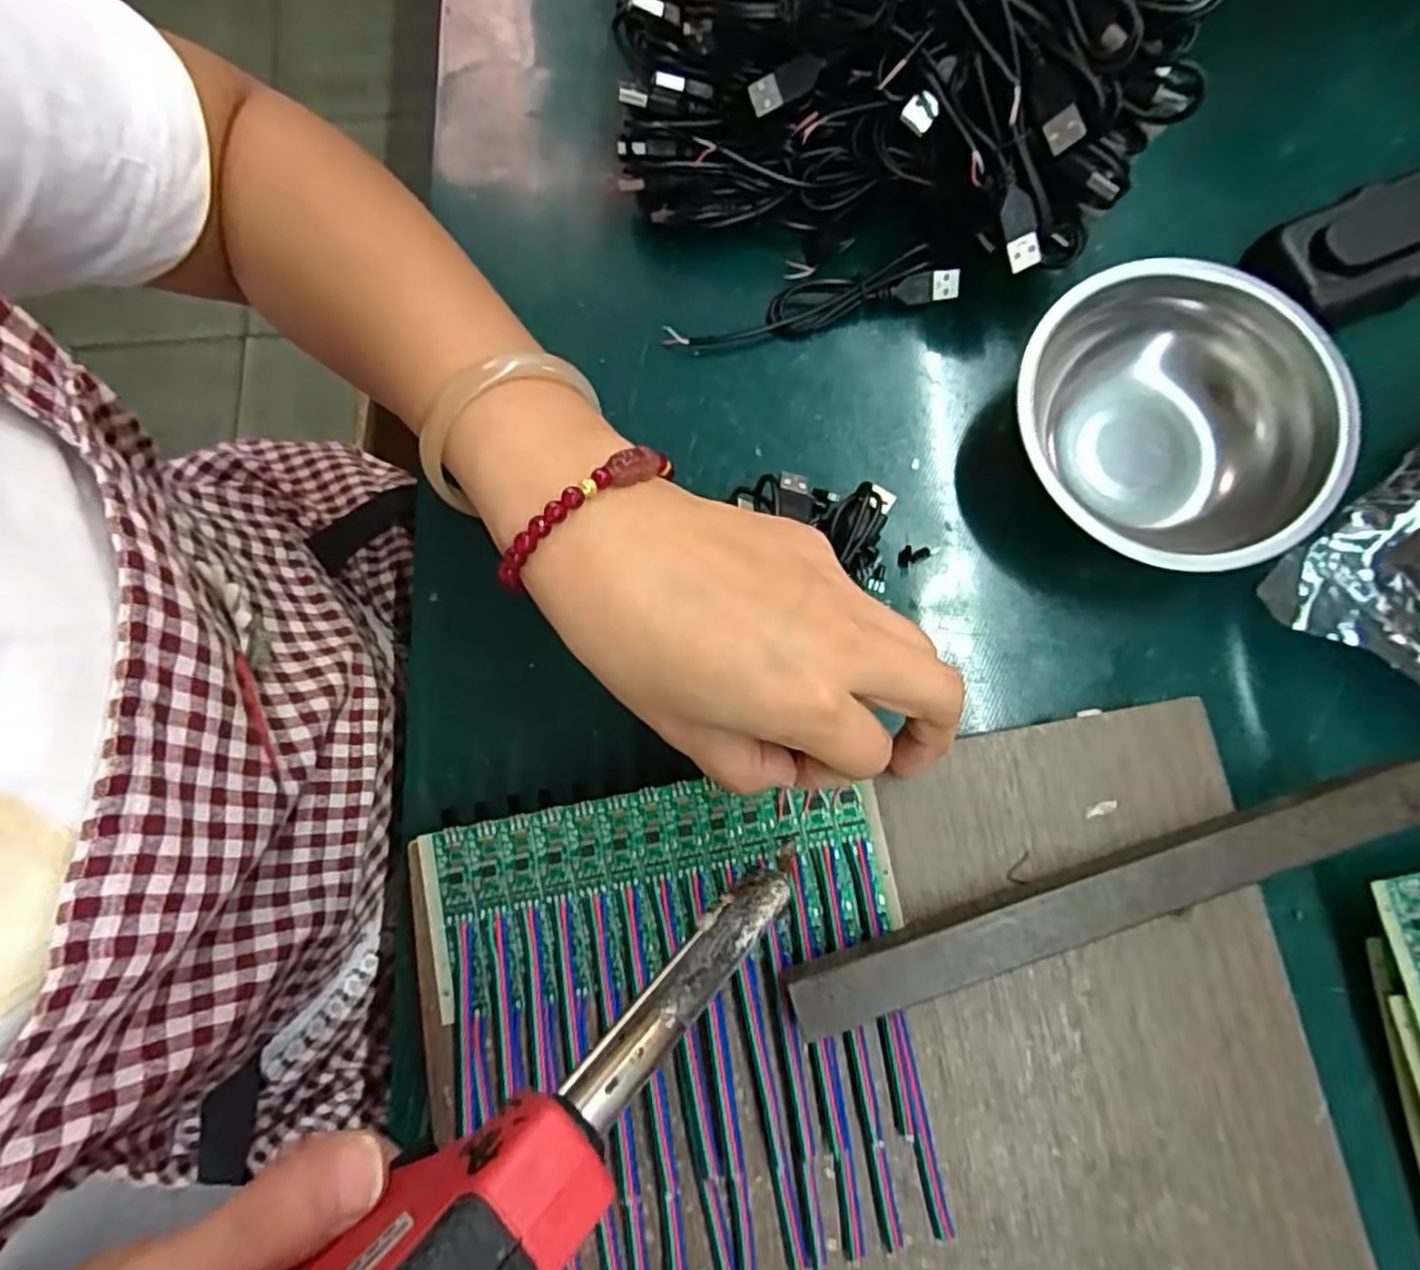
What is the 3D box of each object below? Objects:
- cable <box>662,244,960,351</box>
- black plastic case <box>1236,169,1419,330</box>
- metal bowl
[{"bbox_3d":[0.046,-0.153,0.321,0.134,0.018,0.020,-12,80,-1],"label":"cable"},{"bbox_3d":[0.297,-0.173,0.313,0.106,0.027,0.050,-22,80,-3],"label":"black plastic case"},{"bbox_3d":[0.188,-0.086,0.294,0.116,0.043,0.124,0,80,1],"label":"metal bowl"}]

